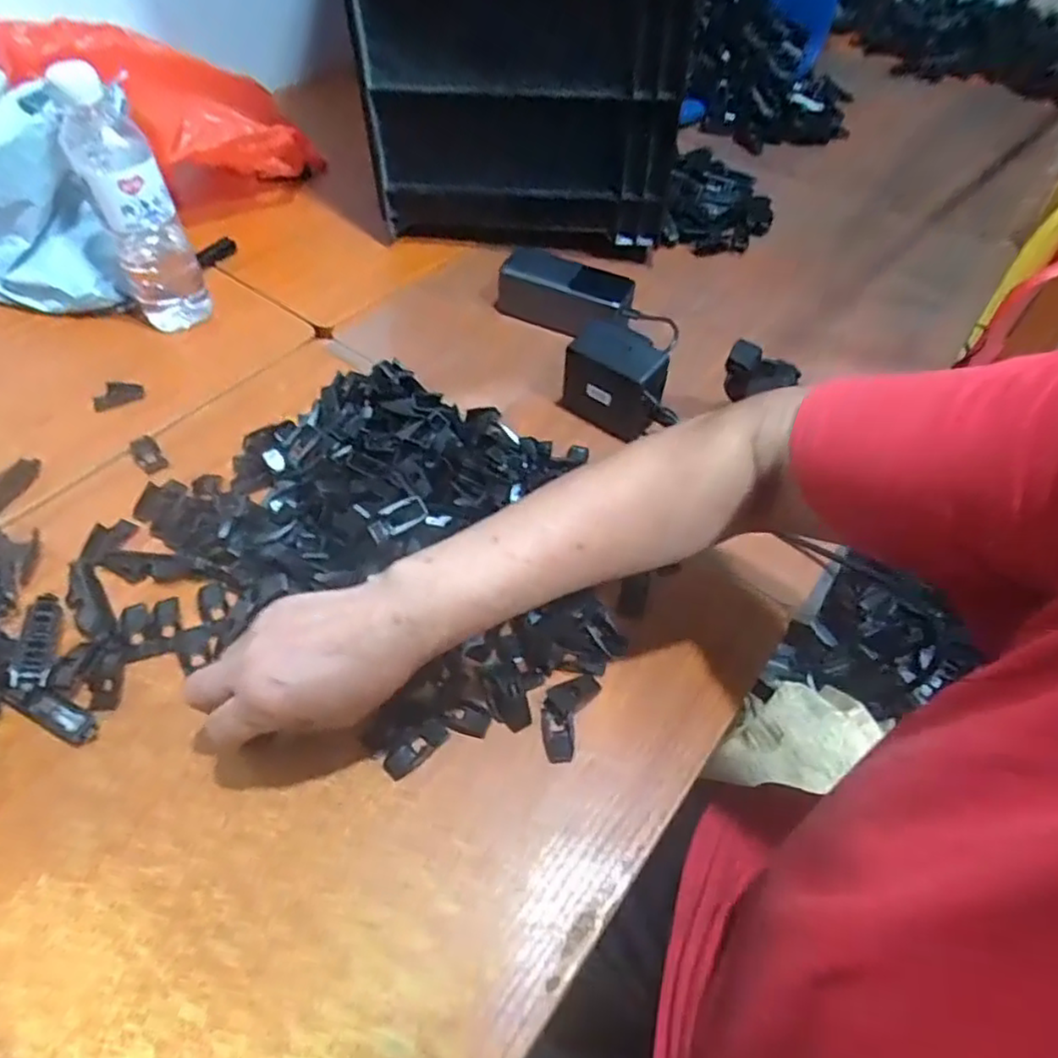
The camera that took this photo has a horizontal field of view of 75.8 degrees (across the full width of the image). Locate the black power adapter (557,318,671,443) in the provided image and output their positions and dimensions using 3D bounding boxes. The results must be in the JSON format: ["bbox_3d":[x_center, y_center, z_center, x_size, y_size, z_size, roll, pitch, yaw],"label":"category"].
[{"bbox_3d":[0.077,-0.123,0.573,0.086,0.074,0.052,35,58,22],"label":"black power adapter"}]

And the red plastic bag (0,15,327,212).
[{"bbox_3d":[-0.389,-0.457,0.749,0.267,0.148,0.194,4,52,-1],"label":"red plastic bag"}]

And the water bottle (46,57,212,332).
[{"bbox_3d":[-0.336,-0.273,0.581,0.064,0.200,0.058,-22,56,-19],"label":"water bottle"}]

